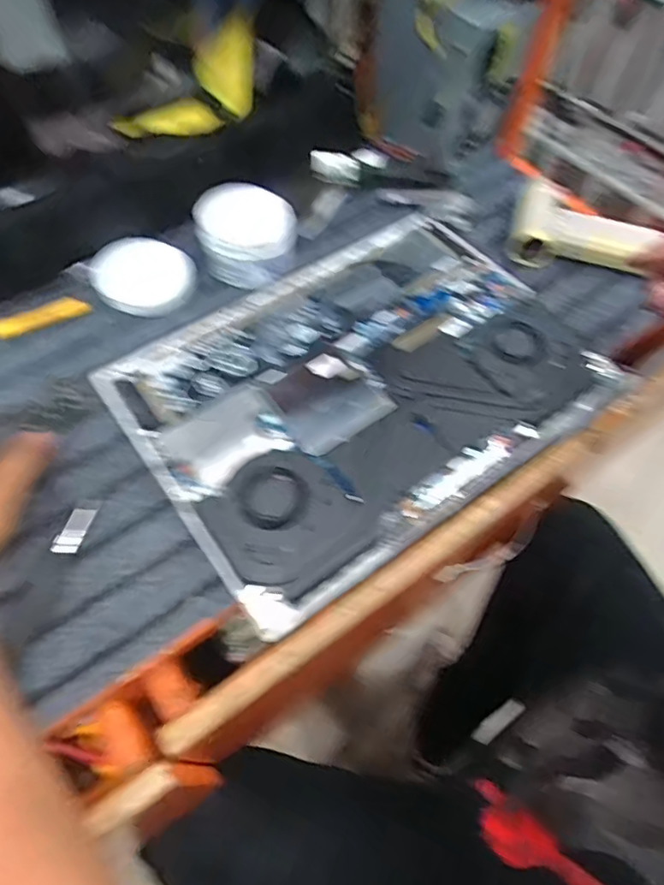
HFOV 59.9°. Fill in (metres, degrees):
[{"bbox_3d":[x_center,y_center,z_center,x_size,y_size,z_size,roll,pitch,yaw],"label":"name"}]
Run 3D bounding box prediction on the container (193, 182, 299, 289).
[{"bbox_3d":[-0.077,-0.192,0.528,0.085,0.056,0.085,1,59,-2],"label":"container"}]

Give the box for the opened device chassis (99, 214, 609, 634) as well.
[{"bbox_3d":[0.025,-0.060,0.473,0.357,0.016,0.266,-32,64,-18],"label":"opened device chassis"}]

